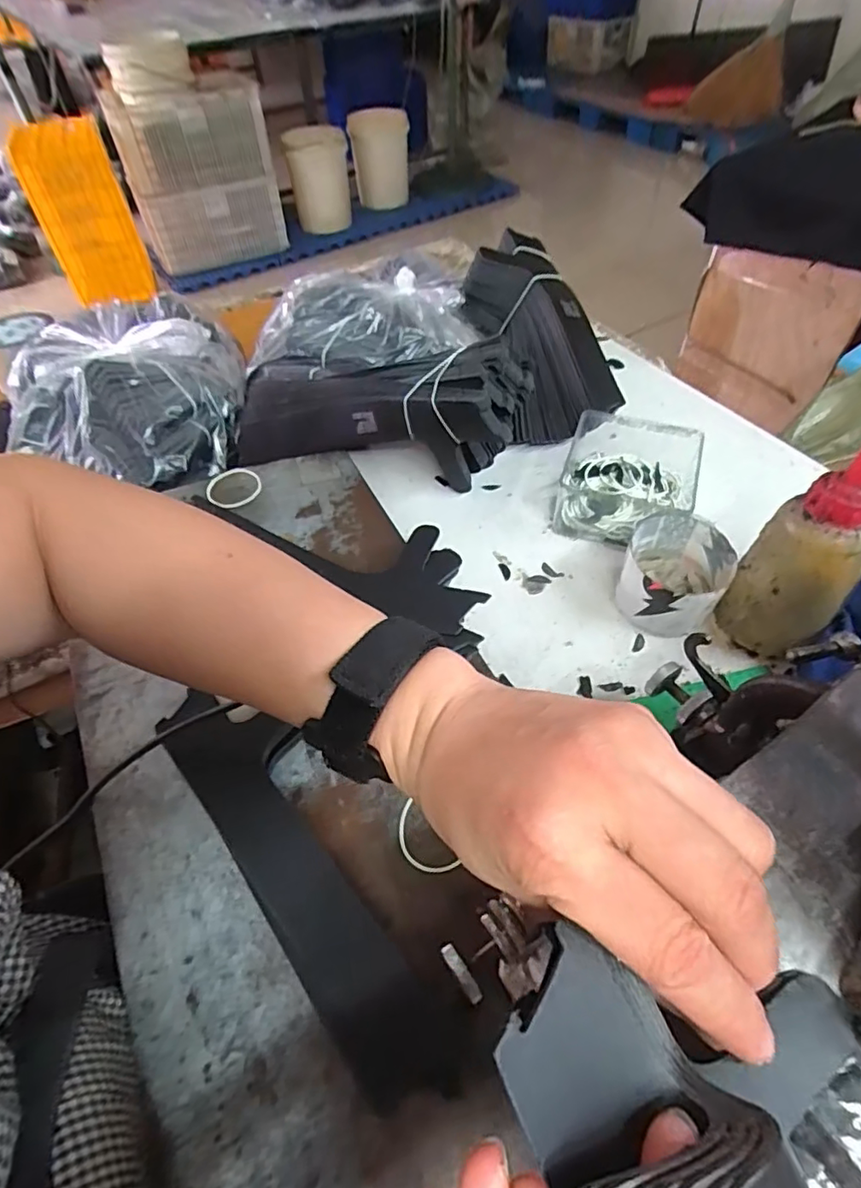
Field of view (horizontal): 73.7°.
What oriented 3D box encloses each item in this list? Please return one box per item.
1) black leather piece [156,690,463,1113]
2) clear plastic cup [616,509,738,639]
[{"bbox_3d":[-0.072,0.143,0.298,0.053,0.031,0.228,-31,56,-20],"label":"black leather piece"},{"bbox_3d":[0.169,-0.013,0.399,0.066,0.053,0.070,-2,51,2],"label":"clear plastic cup"}]

